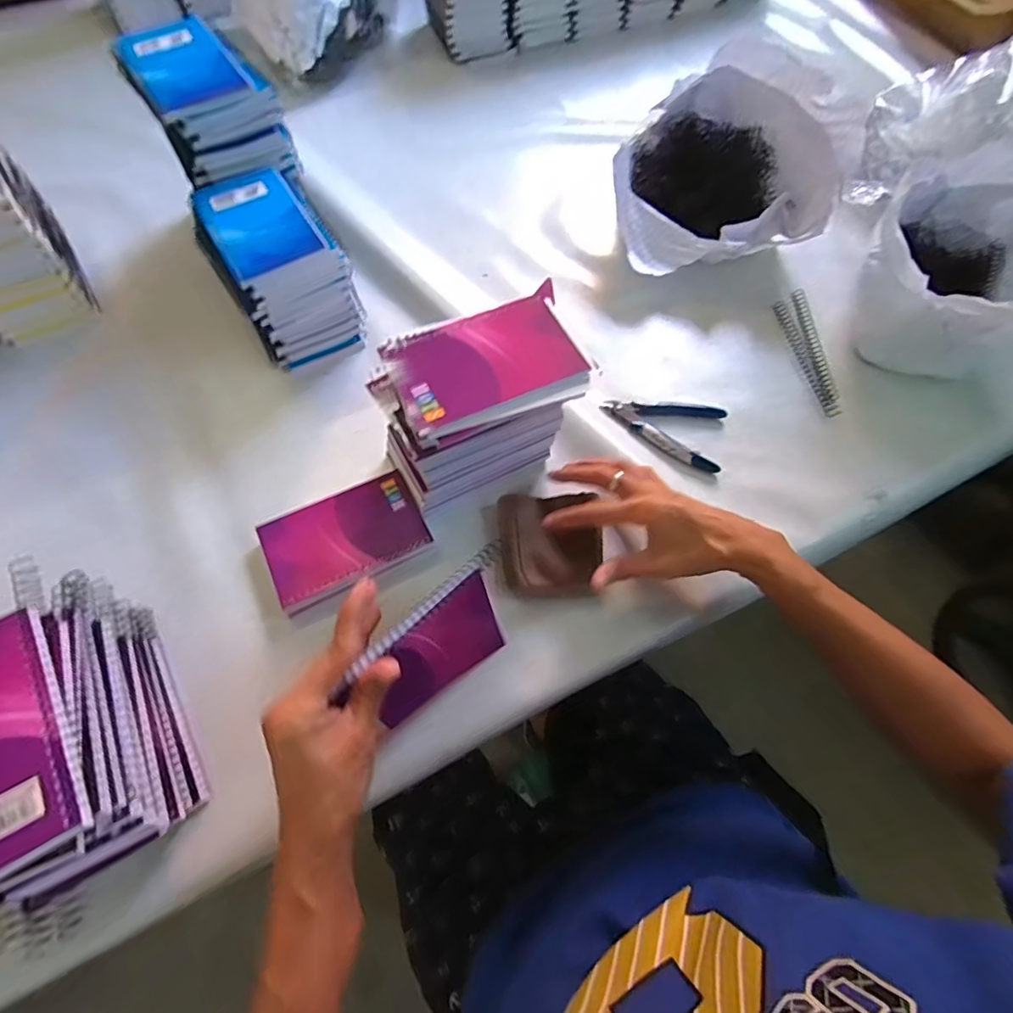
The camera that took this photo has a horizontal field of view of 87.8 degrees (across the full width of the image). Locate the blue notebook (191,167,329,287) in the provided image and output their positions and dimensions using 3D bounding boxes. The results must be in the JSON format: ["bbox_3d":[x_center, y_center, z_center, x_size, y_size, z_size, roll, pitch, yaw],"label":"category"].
[{"bbox_3d":[-0.224,-0.258,0.469,0.083,0.008,0.132,-30,69,-15],"label":"blue notebook"}]

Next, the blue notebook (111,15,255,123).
[{"bbox_3d":[-0.289,-0.391,0.468,0.083,0.009,0.118,-35,74,-14],"label":"blue notebook"}]

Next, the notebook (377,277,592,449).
[{"bbox_3d":[-0.014,-0.101,0.371,0.130,0.017,0.089,-22,67,-12],"label":"notebook"}]

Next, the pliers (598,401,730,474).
[{"bbox_3d":[0.156,-0.084,0.508,0.118,0.011,0.067,29,67,12],"label":"pliers"}]

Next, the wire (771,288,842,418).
[{"bbox_3d":[0.314,-0.165,0.549,0.032,0.009,0.162,-1,64,-2],"label":"wire"}]

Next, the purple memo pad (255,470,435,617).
[{"bbox_3d":[-0.134,0.027,0.442,0.126,0.011,0.079,-25,67,-13],"label":"purple memo pad"}]

